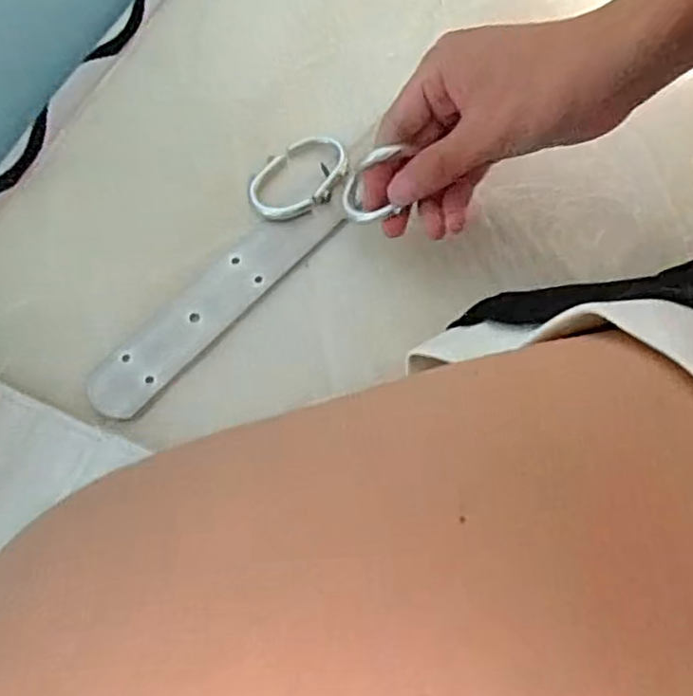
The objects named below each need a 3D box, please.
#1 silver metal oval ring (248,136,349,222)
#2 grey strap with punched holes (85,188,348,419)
[{"bbox_3d":[-0.027,-0.096,0.358,0.044,0.009,0.065,26,66,14],"label":"silver metal oval ring"},{"bbox_3d":[-0.065,-0.029,0.330,0.033,0.004,0.162,40,71,13],"label":"grey strap with punched holes"}]

